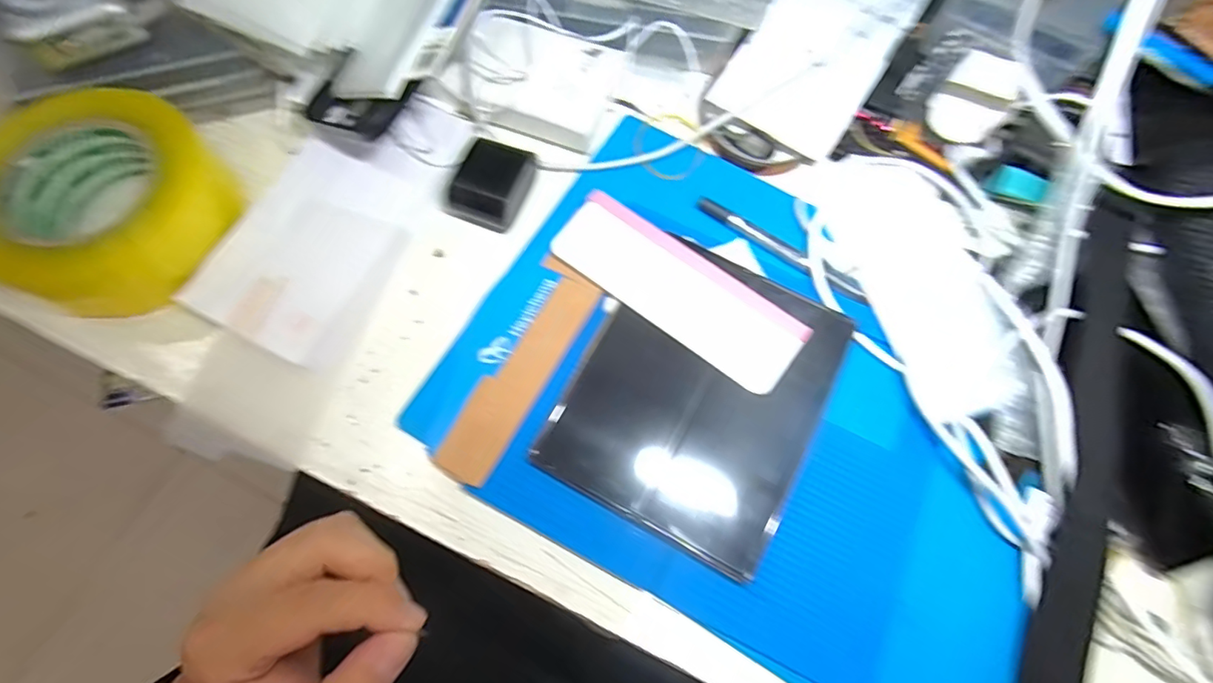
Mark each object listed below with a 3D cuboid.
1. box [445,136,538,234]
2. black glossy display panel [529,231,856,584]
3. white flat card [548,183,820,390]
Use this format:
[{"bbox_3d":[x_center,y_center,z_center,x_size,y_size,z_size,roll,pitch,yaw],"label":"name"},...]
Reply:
[{"bbox_3d":[-0.071,-0.099,0.344,0.040,0.023,0.050,18,72,6],"label":"box"},{"bbox_3d":[0.052,0.025,0.305,0.125,0.007,0.158,27,73,9],"label":"black glossy display panel"},{"bbox_3d":[0.041,-0.032,0.325,0.152,0.007,0.054,36,75,12],"label":"white flat card"}]

